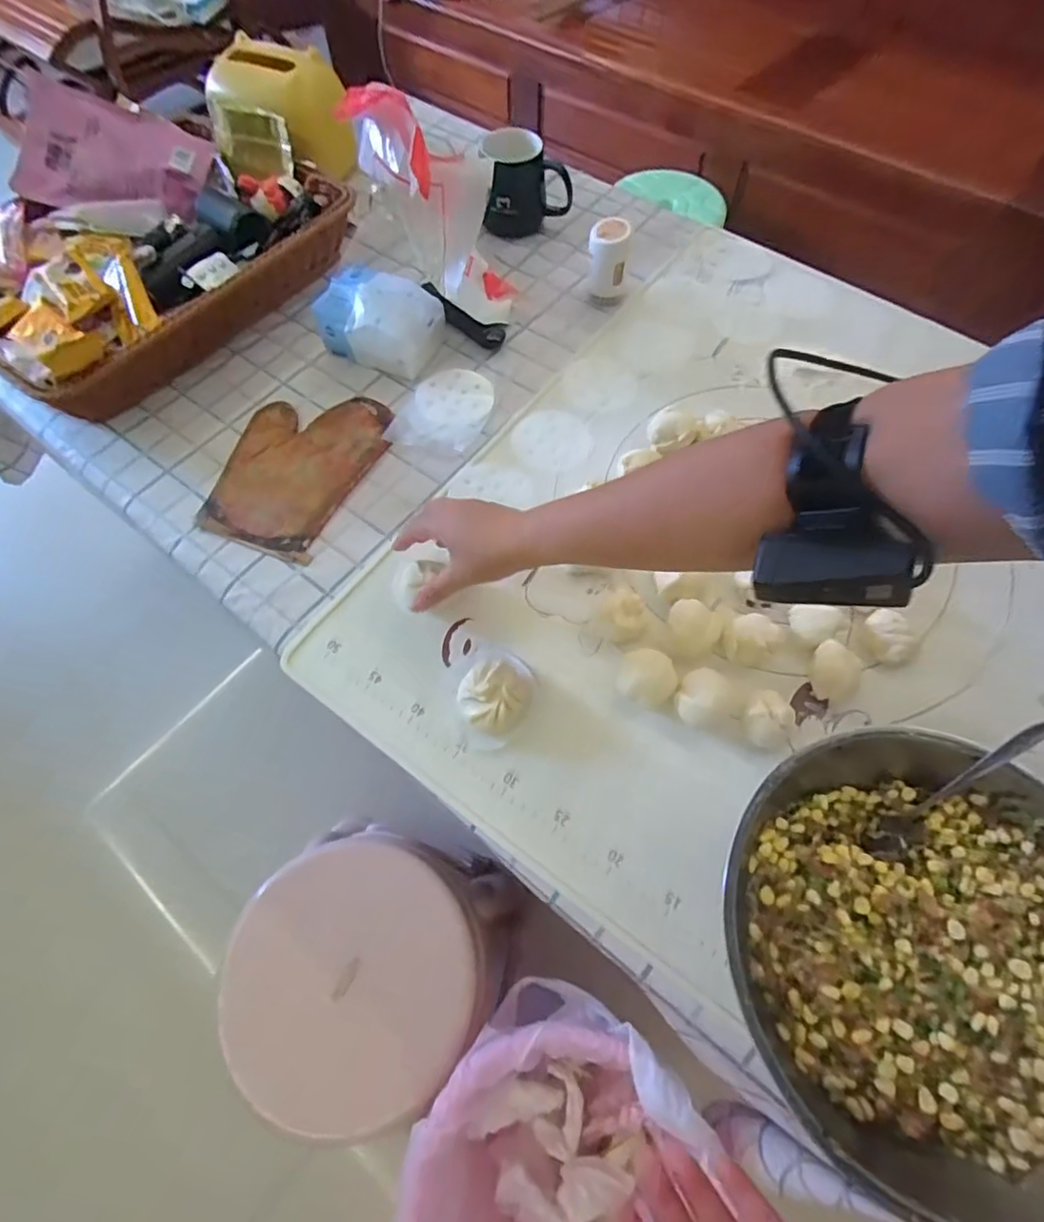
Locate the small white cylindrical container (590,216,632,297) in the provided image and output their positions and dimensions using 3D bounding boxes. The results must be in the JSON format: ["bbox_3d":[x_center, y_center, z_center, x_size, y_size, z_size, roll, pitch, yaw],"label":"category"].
[{"bbox_3d":[0.104,-0.418,0.693,0.050,0.083,0.054,6,64,4],"label":"small white cylindrical container"}]

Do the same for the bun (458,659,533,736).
[{"bbox_3d":[-0.023,0.070,0.485,0.059,0.034,0.060,0,64,1],"label":"bun"}]

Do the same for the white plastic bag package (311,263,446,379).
[{"bbox_3d":[-0.162,-0.333,0.662,0.132,0.070,0.088,18,65,9],"label":"white plastic bag package"}]

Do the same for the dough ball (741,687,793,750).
[{"bbox_3d":[0.201,0.087,0.475,0.033,0.026,0.044,14,65,7],"label":"dough ball"}]

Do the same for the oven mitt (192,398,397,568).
[{"bbox_3d":[-0.236,-0.156,0.609,0.142,0.016,0.207,19,66,10],"label":"oven mitt"}]

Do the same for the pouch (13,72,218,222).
[{"bbox_3d":[-0.503,-0.566,0.720,0.215,0.061,0.153,5,88,-18],"label":"pouch"}]

